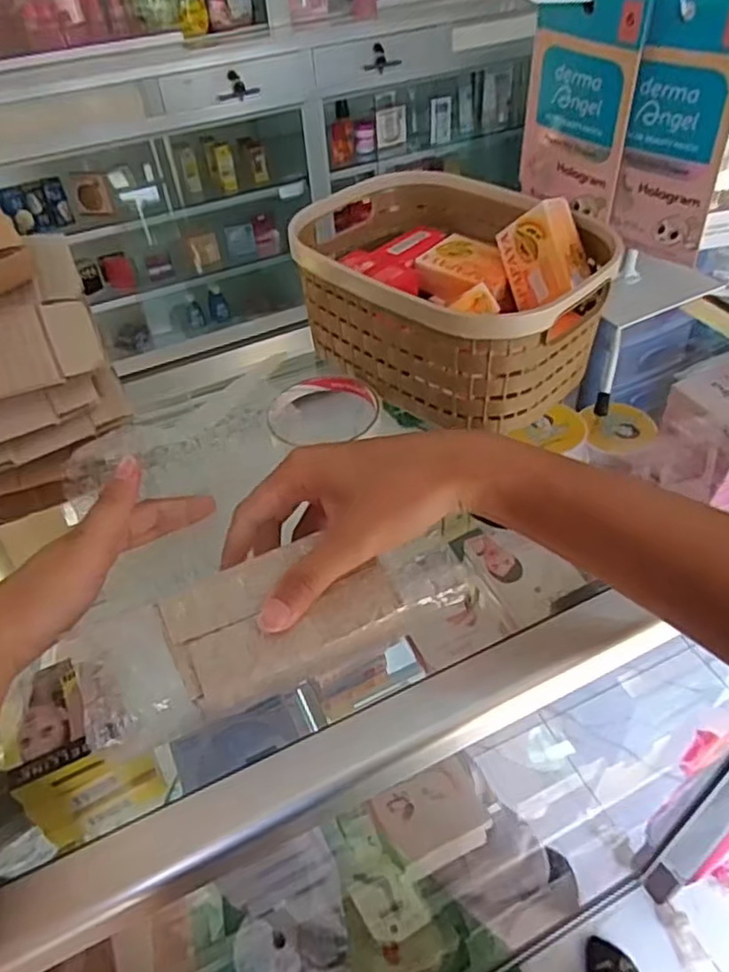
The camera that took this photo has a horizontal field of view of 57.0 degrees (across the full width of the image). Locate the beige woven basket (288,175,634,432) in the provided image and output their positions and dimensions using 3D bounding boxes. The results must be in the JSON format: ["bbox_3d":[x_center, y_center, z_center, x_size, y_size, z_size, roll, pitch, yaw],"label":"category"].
[{"bbox_3d":[0.065,-0.143,0.489,0.209,0.093,0.168,32,55,32],"label":"beige woven basket"}]

